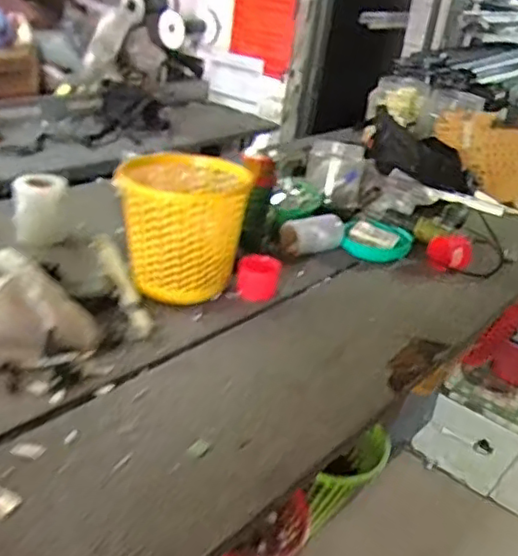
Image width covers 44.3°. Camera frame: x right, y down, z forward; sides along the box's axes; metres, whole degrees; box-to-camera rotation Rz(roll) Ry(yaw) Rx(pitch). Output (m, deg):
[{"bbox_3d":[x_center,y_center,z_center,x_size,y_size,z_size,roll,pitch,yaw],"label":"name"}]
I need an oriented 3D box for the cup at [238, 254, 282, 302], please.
[{"bbox_3d":[0.001,-0.002,1.052,0.068,0.059,0.053,7,27,0],"label":"cup"}]

